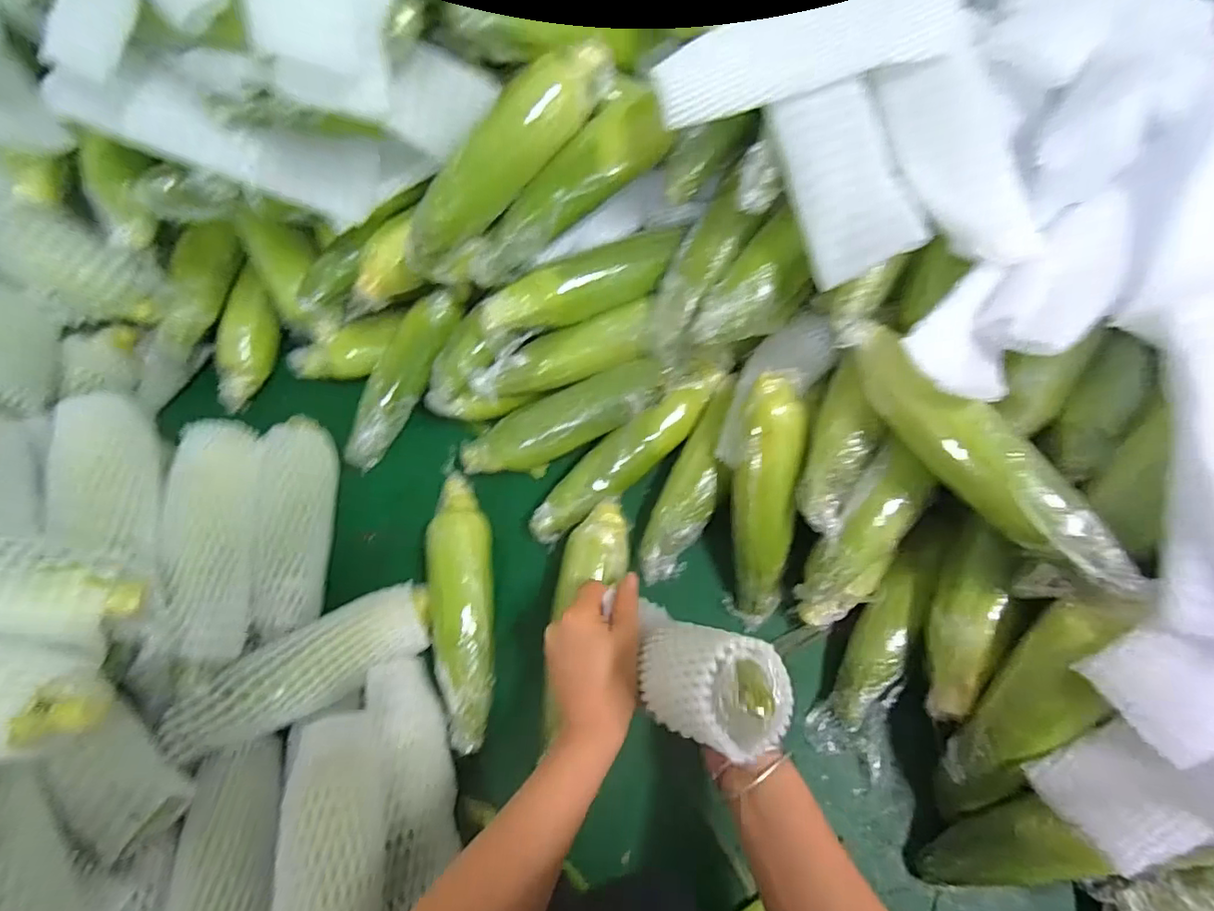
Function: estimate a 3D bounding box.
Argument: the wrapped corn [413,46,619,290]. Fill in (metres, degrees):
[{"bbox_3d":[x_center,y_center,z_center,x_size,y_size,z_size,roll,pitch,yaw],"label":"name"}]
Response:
[{"bbox_3d":[-0.090,-0.243,0.465,0.236,0.053,0.048,-46,72,10],"label":"wrapped corn"}]

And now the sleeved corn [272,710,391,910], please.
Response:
[{"bbox_3d":[-0.193,0.287,0.385,0.070,0.054,0.201,-7,51,-3],"label":"sleeved corn"}]

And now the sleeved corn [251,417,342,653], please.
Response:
[{"bbox_3d":[-0.296,0.059,0.542,0.059,0.049,0.213,-9,67,-4],"label":"sleeved corn"}]

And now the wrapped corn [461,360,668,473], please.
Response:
[{"bbox_3d":[-0.045,-0.031,0.548,0.219,0.045,0.048,-24,67,13],"label":"wrapped corn"}]

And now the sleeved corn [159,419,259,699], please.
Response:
[{"bbox_3d":[-0.344,0.065,0.485,0.059,0.052,0.225,-9,67,-4],"label":"sleeved corn"}]

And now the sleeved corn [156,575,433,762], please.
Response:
[{"bbox_3d":[-0.251,0.178,0.473,0.203,0.047,0.067,-26,68,-26],"label":"sleeved corn"}]

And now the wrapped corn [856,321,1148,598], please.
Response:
[{"bbox_3d":[0.258,-0.006,0.383,0.046,0.053,0.228,-31,70,-13],"label":"wrapped corn"}]

